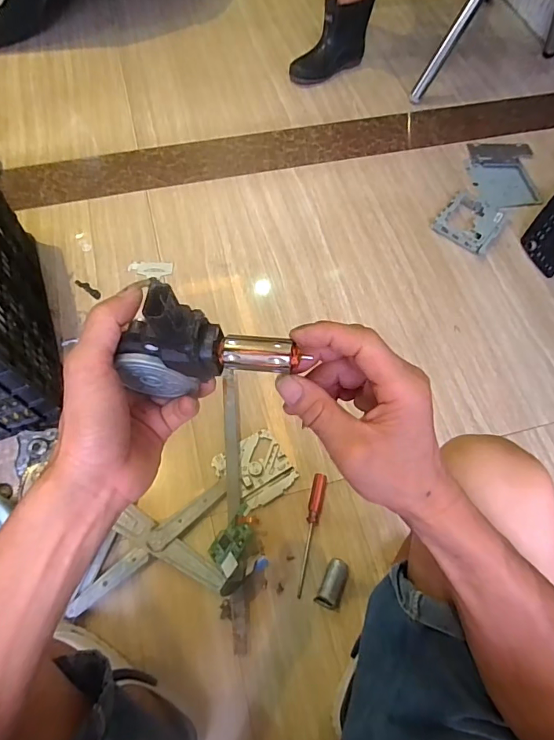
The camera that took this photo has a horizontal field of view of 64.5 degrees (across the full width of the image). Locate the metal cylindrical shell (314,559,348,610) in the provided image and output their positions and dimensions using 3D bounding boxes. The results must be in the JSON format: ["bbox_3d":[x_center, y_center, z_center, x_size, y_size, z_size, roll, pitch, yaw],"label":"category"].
[{"bbox_3d":[0.093,0.343,0.705,0.039,0.036,0.074,24,67,9],"label":"metal cylindrical shell"}]

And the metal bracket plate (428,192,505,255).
[{"bbox_3d":[0.455,-0.350,1.030,0.135,0.026,0.157,36,70,14],"label":"metal bracket plate"}]

